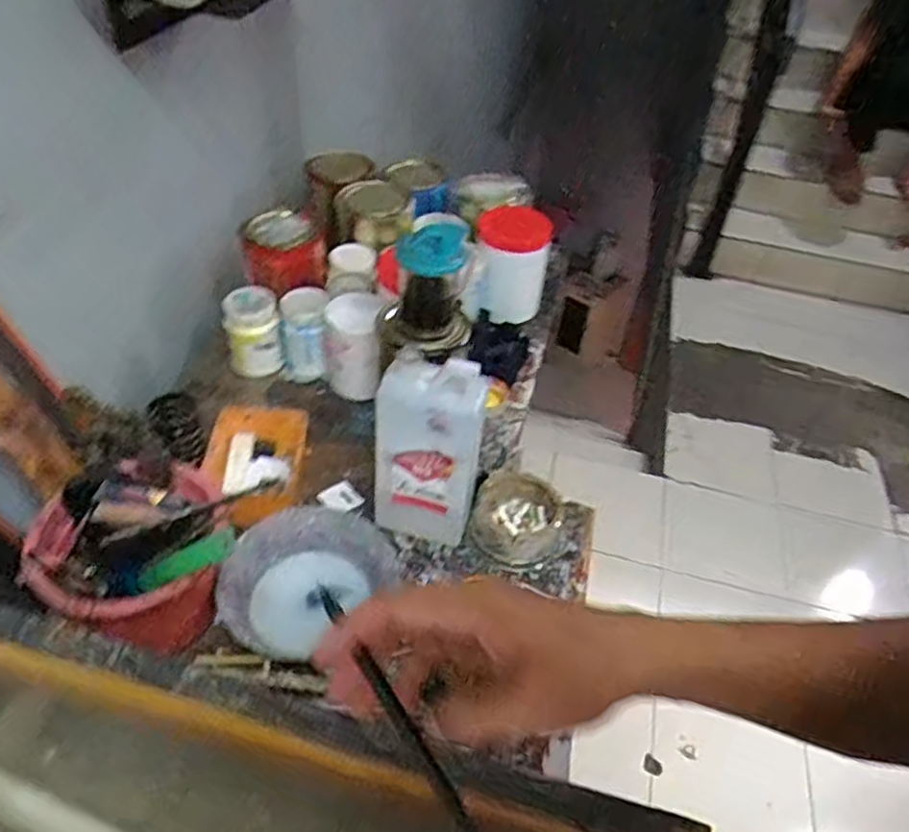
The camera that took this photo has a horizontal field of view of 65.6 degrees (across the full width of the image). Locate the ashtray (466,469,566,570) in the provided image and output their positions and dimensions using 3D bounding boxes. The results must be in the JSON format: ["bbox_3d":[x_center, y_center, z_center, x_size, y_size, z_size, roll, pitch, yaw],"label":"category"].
[{"bbox_3d":[0.067,0.107,0.748,0.090,0.054,0.092,3,43,-3],"label":"ashtray"}]

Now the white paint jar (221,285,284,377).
[{"bbox_3d":[-0.259,-0.110,0.908,0.068,0.097,0.060,-4,44,-11],"label":"white paint jar"}]

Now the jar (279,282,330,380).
[{"bbox_3d":[-0.191,-0.101,0.904,0.058,0.120,0.060,3,43,-3],"label":"jar"}]

